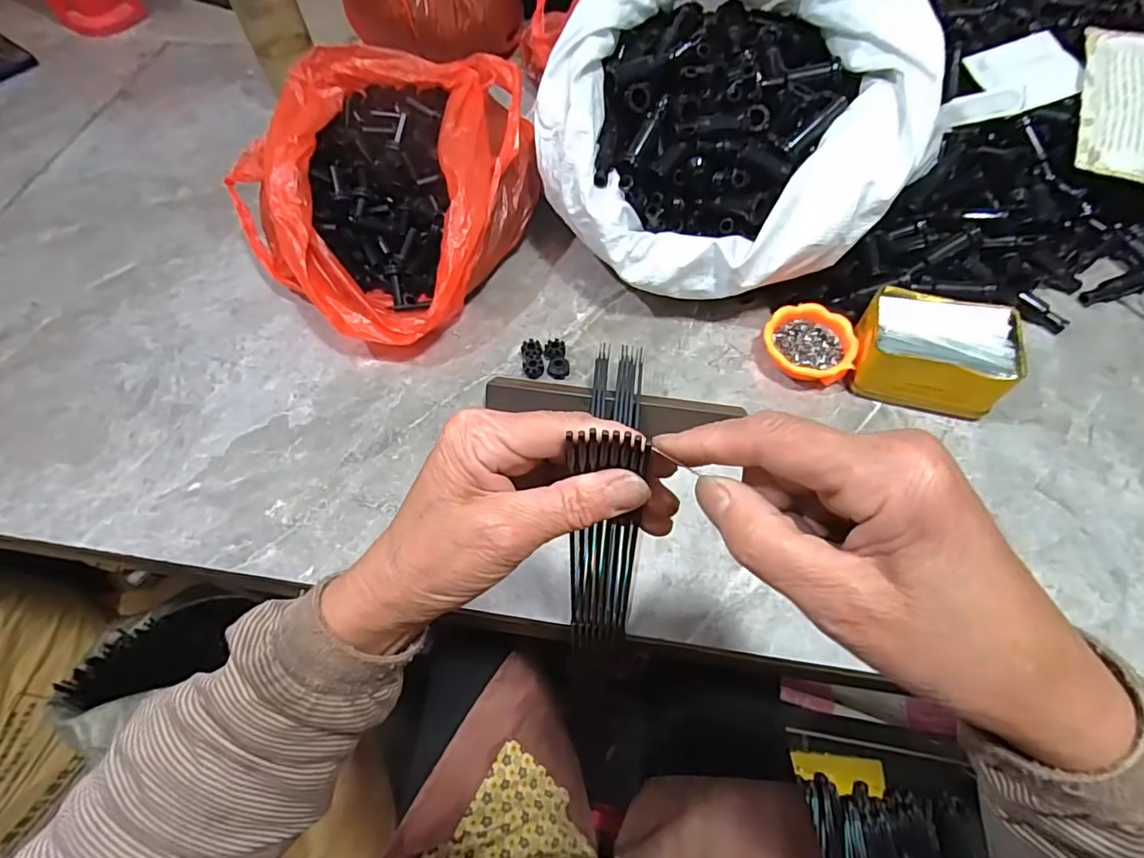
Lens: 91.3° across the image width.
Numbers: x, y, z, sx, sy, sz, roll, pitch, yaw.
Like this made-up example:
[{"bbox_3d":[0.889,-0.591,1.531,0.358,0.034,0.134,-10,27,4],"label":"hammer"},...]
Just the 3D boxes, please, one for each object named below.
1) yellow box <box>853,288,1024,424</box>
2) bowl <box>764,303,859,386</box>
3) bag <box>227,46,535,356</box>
[{"bbox_3d":[0.300,-0.063,0.468,0.113,0.057,0.080,14,62,10],"label":"yellow box"},{"bbox_3d":[0.208,-0.074,0.493,0.074,0.024,0.071,-1,60,2],"label":"bowl"},{"bbox_3d":[-0.179,-0.227,0.542,0.244,0.119,0.268,23,63,15],"label":"bag"}]

